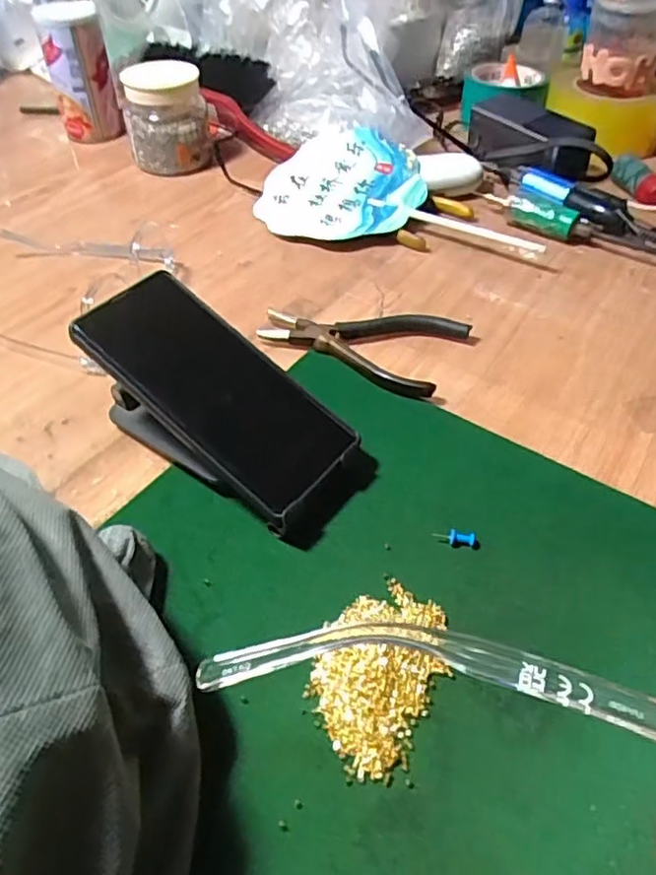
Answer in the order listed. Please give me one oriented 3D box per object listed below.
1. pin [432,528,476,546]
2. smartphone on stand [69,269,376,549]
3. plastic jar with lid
[{"bbox_3d":[0.068,0.054,0.335,0.022,0.006,0.006,9,48,9],"label":"pin"},{"bbox_3d":[-0.064,-0.010,0.378,0.177,0.062,0.076,40,57,9],"label":"smartphone on stand"},{"bbox_3d":[-0.167,-0.330,0.652,0.083,0.092,0.066,-9,48,-7],"label":"plastic jar with lid"}]

